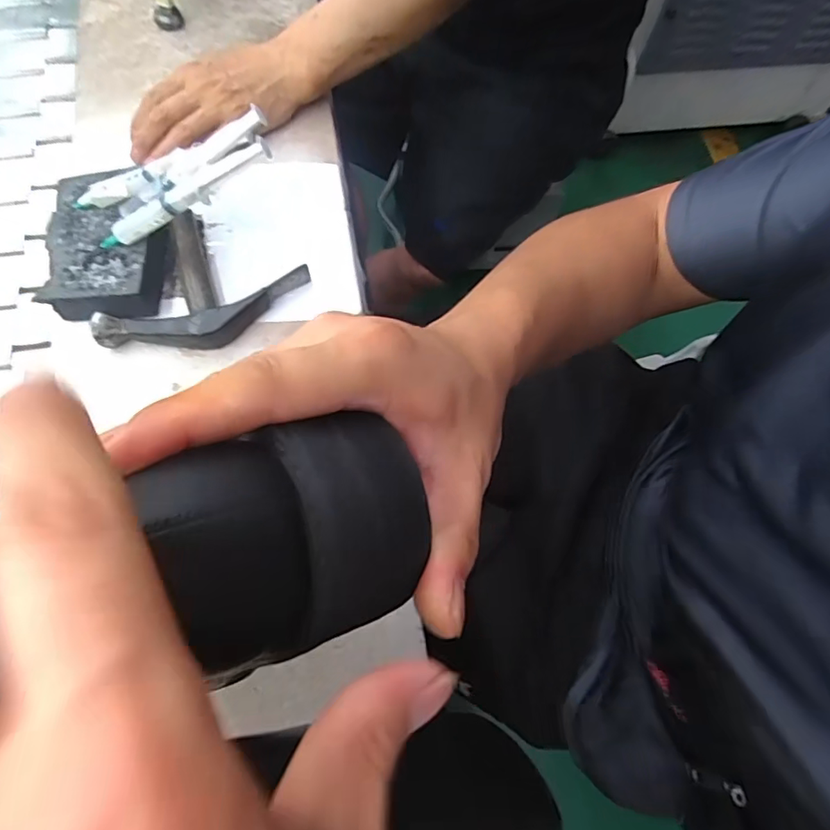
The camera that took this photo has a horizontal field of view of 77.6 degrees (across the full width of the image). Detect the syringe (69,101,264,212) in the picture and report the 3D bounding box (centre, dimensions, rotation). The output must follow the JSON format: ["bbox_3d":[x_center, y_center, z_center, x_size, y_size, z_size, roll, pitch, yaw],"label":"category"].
[{"bbox_3d":[-0.196,-0.189,0.402,0.176,0.014,0.032,-13,68,18],"label":"syringe"}]

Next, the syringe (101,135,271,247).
[{"bbox_3d":[-0.178,-0.166,0.393,0.158,0.015,0.017,-22,70,16],"label":"syringe"}]

